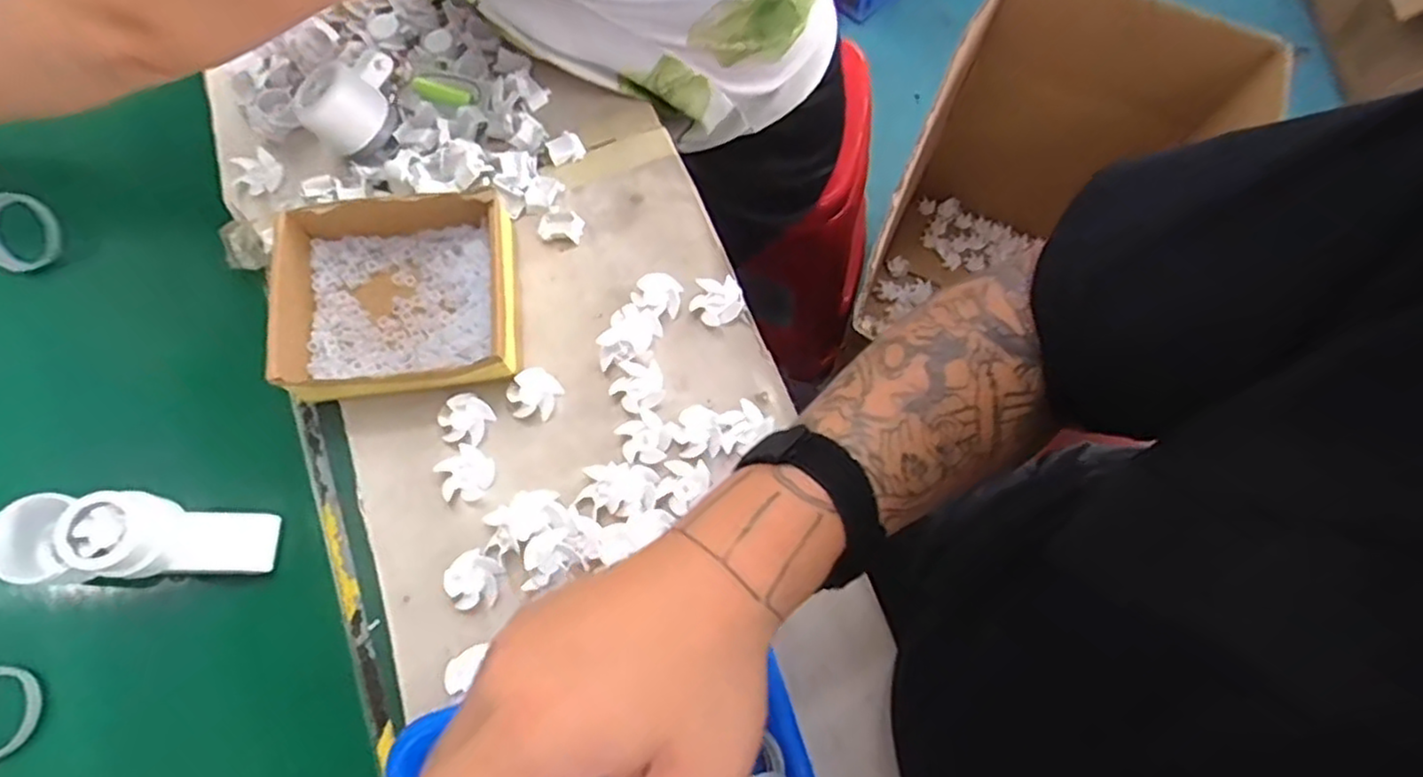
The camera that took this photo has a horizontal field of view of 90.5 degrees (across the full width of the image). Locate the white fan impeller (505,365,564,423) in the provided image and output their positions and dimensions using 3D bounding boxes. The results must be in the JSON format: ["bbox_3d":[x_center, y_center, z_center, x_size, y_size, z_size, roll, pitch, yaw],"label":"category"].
[{"bbox_3d":[-0.131,0.005,0.523,0.035,0.010,0.039,29,77,9],"label":"white fan impeller"}]

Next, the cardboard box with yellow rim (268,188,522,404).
[{"bbox_3d":[-0.230,-0.064,0.523,0.160,0.053,0.140,-8,74,-1],"label":"cardboard box with yellow rim"}]

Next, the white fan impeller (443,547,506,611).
[{"bbox_3d":[-0.163,0.131,0.481,0.037,0.011,0.038,0,74,1],"label":"white fan impeller"}]

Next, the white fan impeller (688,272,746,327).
[{"bbox_3d":[0.004,-0.067,0.546,0.041,0.013,0.039,0,74,1],"label":"white fan impeller"}]

